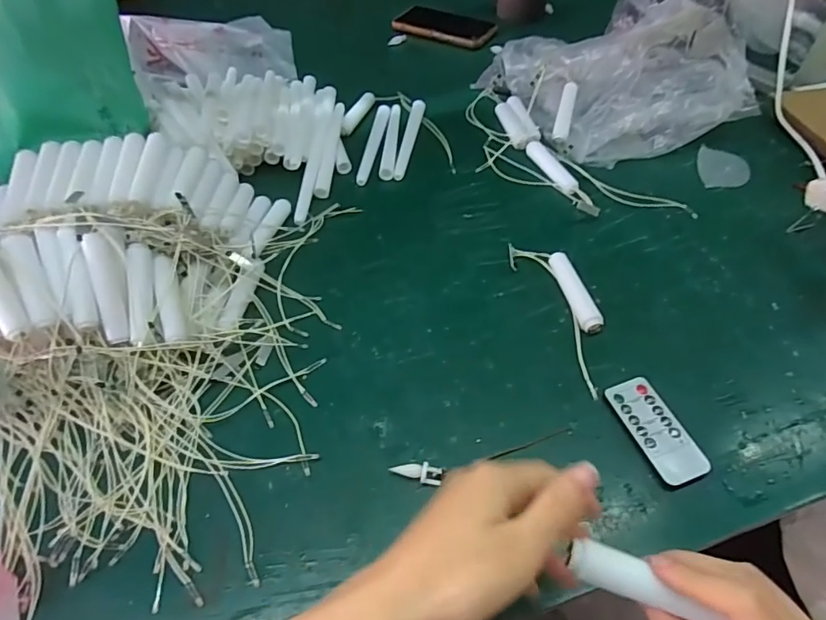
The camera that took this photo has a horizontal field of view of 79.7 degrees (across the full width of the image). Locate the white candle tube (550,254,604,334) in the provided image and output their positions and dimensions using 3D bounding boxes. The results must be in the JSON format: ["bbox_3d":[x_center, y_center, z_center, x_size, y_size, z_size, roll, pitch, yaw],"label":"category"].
[{"bbox_3d":[0.150,-0.018,0.461,0.019,0.014,0.093,-9,52,-4],"label":"white candle tube"}]

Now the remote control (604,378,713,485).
[{"bbox_3d":[0.185,0.090,0.378,0.039,0.006,0.083,-17,53,-11],"label":"remote control"}]

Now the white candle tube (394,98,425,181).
[{"bbox_3d":[-0.004,-0.223,0.640,0.021,0.014,0.156,5,52,7],"label":"white candle tube"}]

